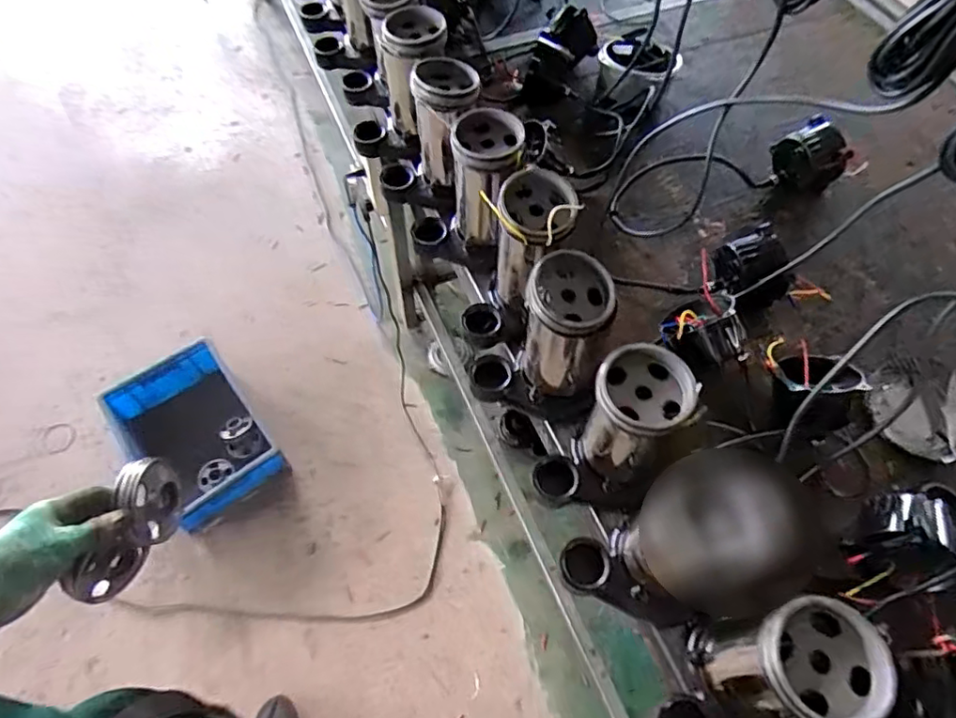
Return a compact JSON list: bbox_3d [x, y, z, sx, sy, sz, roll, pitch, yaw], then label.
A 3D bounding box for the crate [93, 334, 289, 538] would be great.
[{"bbox_3d":[-0.716,0.199,1.505,0.305,0.183,0.402,-33,66,-18],"label":"crate"}]

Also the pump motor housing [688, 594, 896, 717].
[{"bbox_3d":[0.261,0.273,0.514,0.099,0.164,0.102,-9,61,-6],"label":"pump motor housing"}]

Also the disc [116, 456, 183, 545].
[{"bbox_3d":[-0.345,0.151,0.637,0.031,0.084,0.080,-5,61,0],"label":"disc"}]

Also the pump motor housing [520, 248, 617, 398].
[{"bbox_3d":[0.094,-0.036,0.694,0.104,0.164,0.106,11,61,5],"label":"pump motor housing"}]

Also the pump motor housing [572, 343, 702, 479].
[{"bbox_3d":[0.163,0.064,0.635,0.089,0.169,0.088,0,60,-1],"label":"pump motor housing"}]

